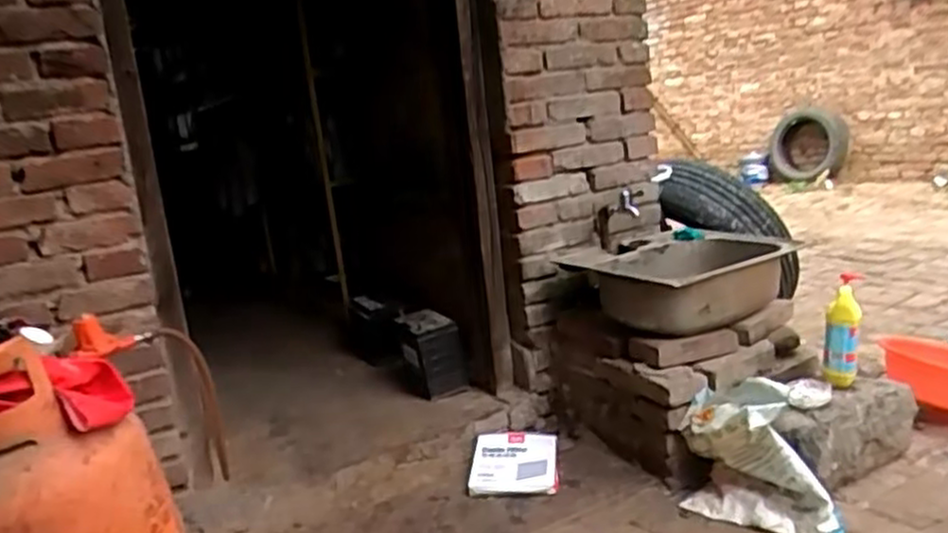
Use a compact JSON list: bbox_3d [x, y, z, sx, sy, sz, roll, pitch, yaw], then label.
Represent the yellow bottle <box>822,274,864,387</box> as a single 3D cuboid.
[{"bbox_3d":[0.762,0.132,1.547,0.071,0.229,0.046,1,14,34],"label":"yellow bottle"}]

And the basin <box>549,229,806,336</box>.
[{"bbox_3d":[0.504,0.035,1.792,0.442,0.157,0.372,-12,12,-26],"label":"basin"}]

